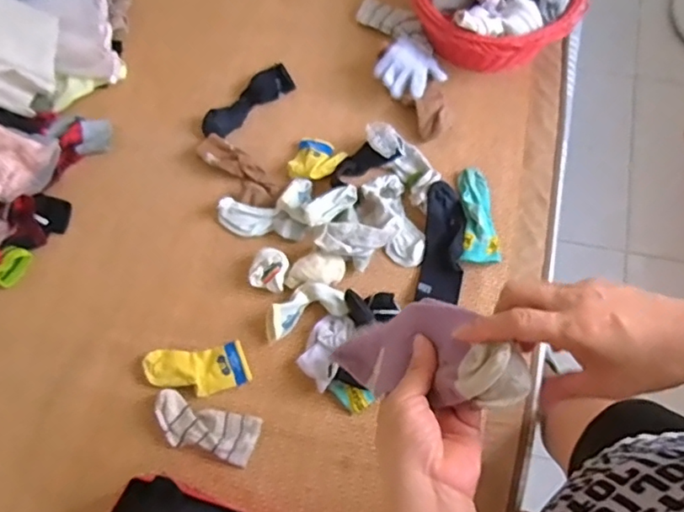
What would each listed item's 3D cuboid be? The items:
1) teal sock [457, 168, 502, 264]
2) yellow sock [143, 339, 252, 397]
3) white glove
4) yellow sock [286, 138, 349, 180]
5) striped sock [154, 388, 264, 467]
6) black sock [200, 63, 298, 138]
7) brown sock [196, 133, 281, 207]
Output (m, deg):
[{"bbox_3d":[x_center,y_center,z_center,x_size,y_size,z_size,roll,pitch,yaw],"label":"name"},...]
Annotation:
[{"bbox_3d":[0.207,-0.066,0.873,0.056,0.022,0.157,-5,71,1],"label":"teal sock"},{"bbox_3d":[-0.214,0.169,0.833,0.152,0.012,0.073,-8,71,0],"label":"yellow sock"},{"bbox_3d":[0.112,-0.309,0.932,0.097,0.034,0.096,-1,71,2],"label":"white glove"},{"bbox_3d":[-0.040,-0.161,0.930,0.086,0.027,0.080,-1,71,2],"label":"yellow sock"},{"bbox_3d":[-0.196,0.243,0.802,0.153,0.014,0.067,16,72,8],"label":"striped sock"},{"bbox_3d":[-0.166,-0.268,0.977,0.178,0.008,0.063,-39,74,-10],"label":"black sock"},{"bbox_3d":[-0.171,-0.144,0.928,0.061,0.021,0.167,-40,74,-11],"label":"brown sock"}]

